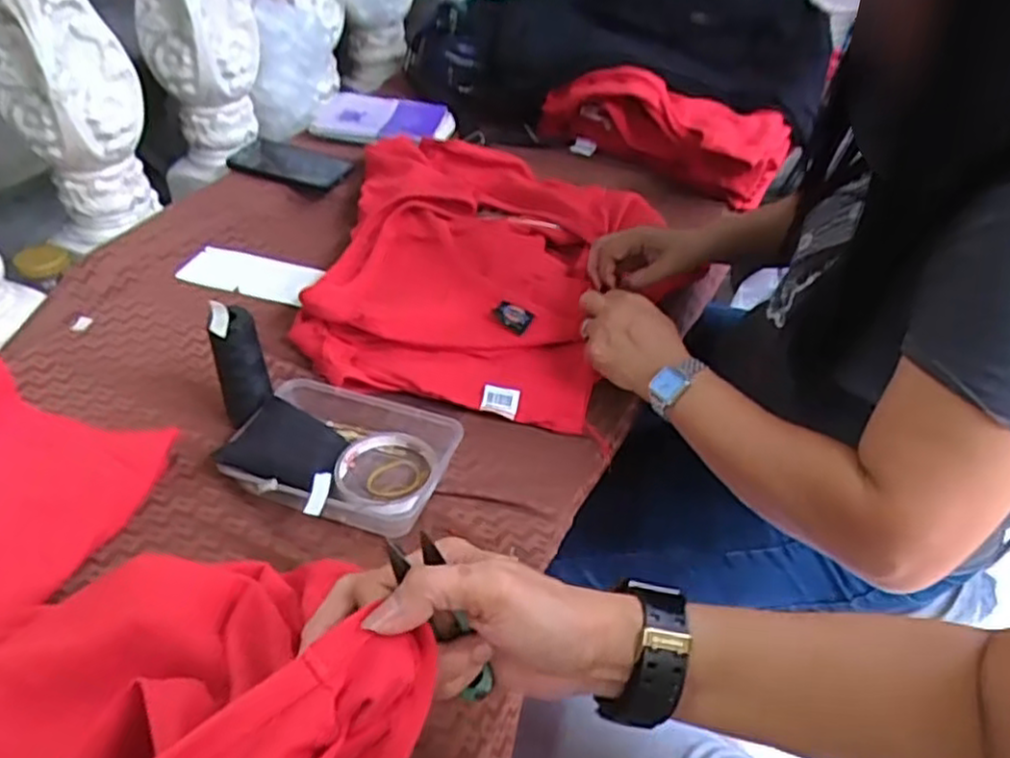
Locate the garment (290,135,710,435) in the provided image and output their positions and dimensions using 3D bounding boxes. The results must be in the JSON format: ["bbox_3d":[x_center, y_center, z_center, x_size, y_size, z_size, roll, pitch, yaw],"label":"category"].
[{"bbox_3d":[-0.027,-0.140,0.832,0.346,0.058,0.462,5,41,5],"label":"garment"}]

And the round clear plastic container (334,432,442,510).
[{"bbox_3d":[-0.098,0.076,0.607,0.080,0.017,0.087,1,41,-1],"label":"round clear plastic container"}]

